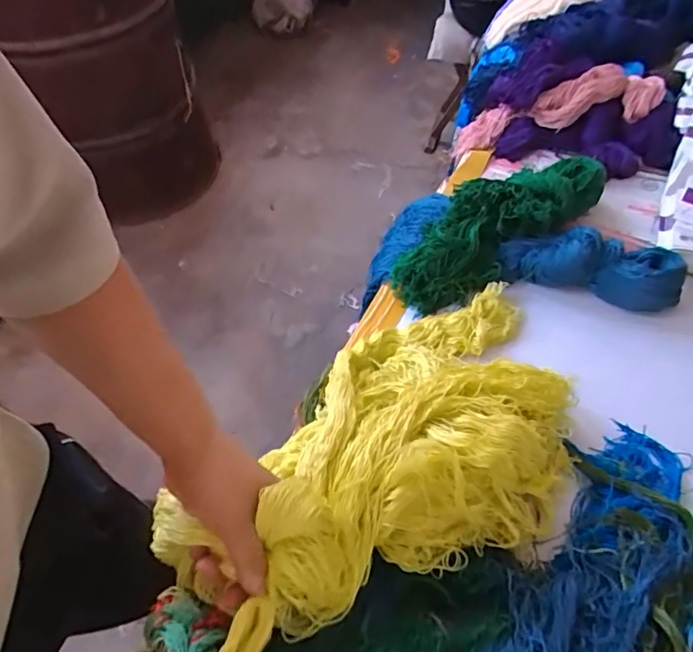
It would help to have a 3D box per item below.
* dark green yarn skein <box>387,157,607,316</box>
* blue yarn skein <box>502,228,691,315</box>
[{"bbox_3d":[0.213,-0.146,0.713,0.344,0.078,0.122,-30,57,-19],"label":"dark green yarn skein"},{"bbox_3d":[0.301,-0.073,0.664,0.213,0.071,0.069,7,53,8],"label":"blue yarn skein"}]

